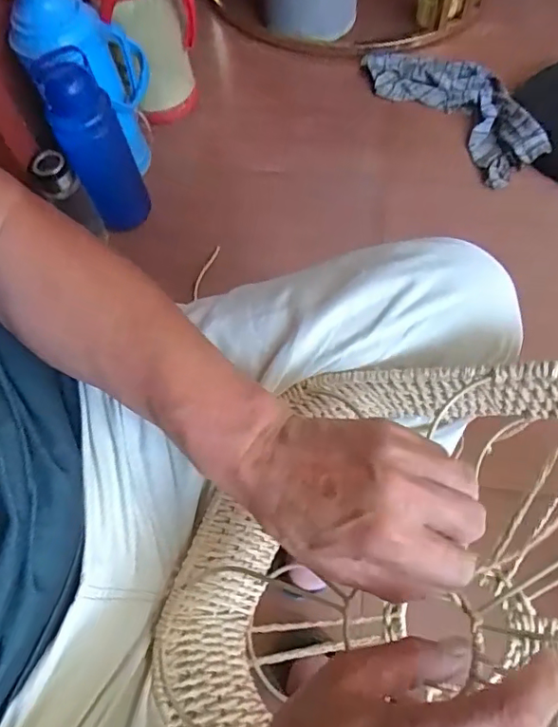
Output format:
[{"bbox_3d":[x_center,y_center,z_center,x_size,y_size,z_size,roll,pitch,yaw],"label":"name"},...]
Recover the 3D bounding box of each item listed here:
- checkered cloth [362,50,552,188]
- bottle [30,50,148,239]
[{"bbox_3d":[0.381,-0.560,1.161,0.208,0.077,0.442,-40,68,-14],"label":"checkered cloth"},{"bbox_3d":[-0.318,-0.376,0.943,0.109,0.313,0.092,-27,66,-8],"label":"bottle"}]

